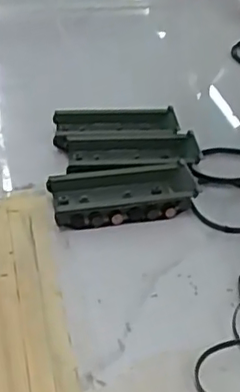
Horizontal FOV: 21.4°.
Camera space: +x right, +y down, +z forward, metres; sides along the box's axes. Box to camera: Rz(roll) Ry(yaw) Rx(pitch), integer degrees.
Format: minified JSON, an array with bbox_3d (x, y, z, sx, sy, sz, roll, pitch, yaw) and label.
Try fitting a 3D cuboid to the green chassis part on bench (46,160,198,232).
[{"bbox_3d":[0.003,-0.002,0.440,0.097,0.016,0.048,-6,36,-8],"label":"green chassis part on bench"}]

